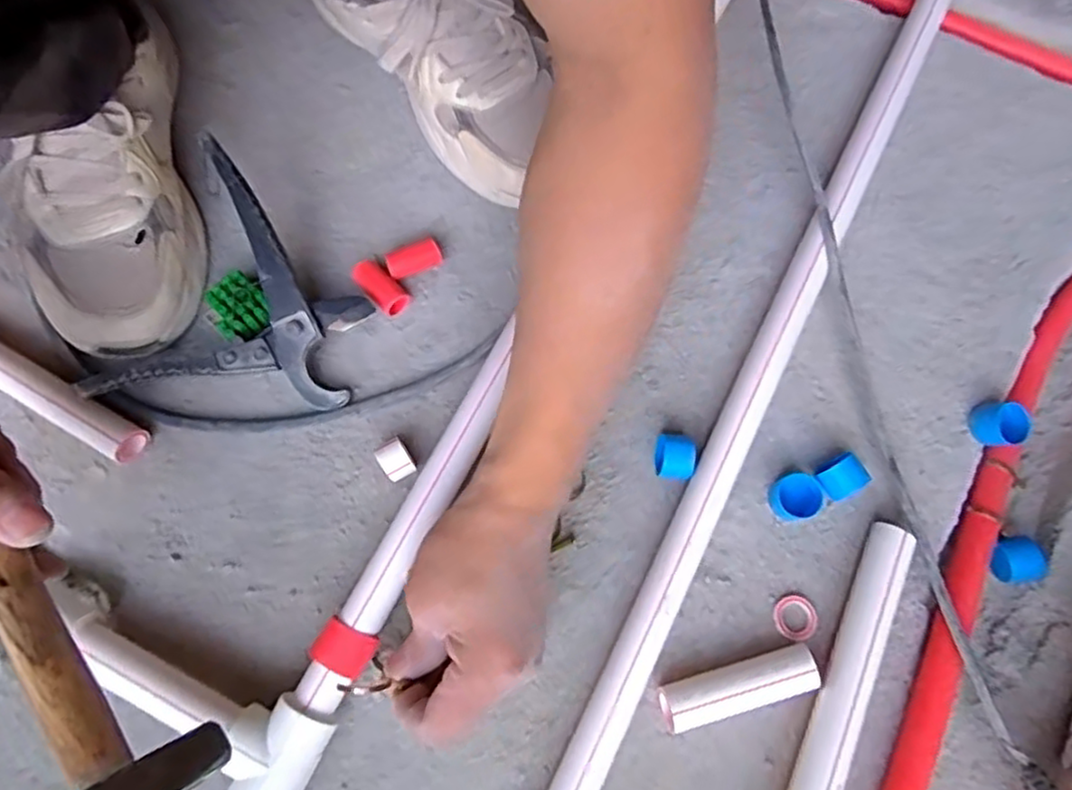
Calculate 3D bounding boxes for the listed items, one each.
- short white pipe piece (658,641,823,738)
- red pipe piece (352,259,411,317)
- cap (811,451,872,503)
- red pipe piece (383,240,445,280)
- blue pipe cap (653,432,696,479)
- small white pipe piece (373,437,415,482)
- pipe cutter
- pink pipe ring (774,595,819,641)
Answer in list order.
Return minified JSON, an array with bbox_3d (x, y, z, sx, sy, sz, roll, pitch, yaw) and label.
[{"bbox_3d":[0.116,0.168,0.397,0.089,0.029,0.026,-16,73,-5],"label":"short white pipe piece"},{"bbox_3d":[-0.110,-0.075,0.480,0.044,0.019,0.020,44,77,13],"label":"red pipe piece"},{"bbox_3d":[0.191,0.053,0.430,0.028,0.020,0.024,-36,75,-11],"label":"cap"},{"bbox_3d":[-0.086,-0.094,0.486,0.038,0.023,0.019,-18,73,-6],"label":"red pipe piece"},{"bbox_3d":[0.088,0.040,0.438,0.024,0.026,0.026,2,72,1],"label":"blue pipe cap"},{"bbox_3d":[-0.089,0.043,0.436,0.019,0.024,0.024,-30,74,-9],"label":"small white pipe piece"},{"bbox_3d":[-0.189,-0.049,0.444,0.149,0.066,0.173,26,74,8],"label":"pipe cutter"},{"bbox_3d":[0.158,0.136,0.417,0.026,0.004,0.026,0,72,0],"label":"pink pipe ring"}]

